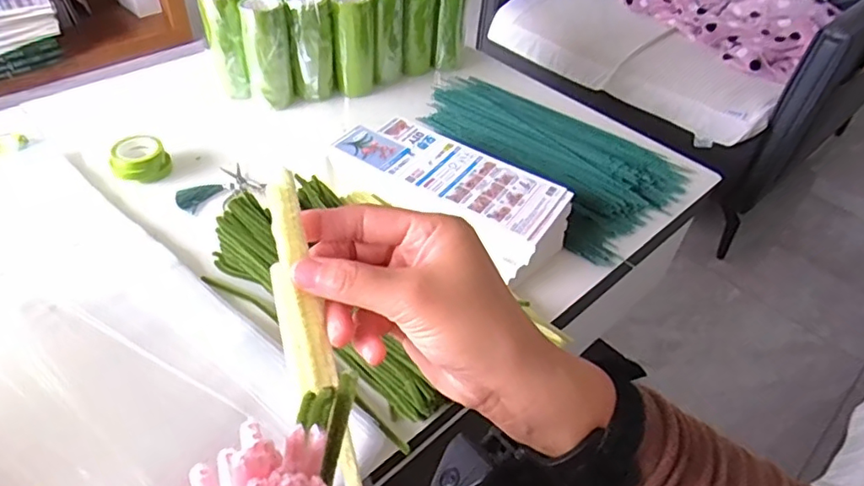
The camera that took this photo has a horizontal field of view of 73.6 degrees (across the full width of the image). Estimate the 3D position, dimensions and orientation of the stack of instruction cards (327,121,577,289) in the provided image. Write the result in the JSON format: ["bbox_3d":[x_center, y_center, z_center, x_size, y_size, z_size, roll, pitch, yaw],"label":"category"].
[{"bbox_3d":[0.019,-0.066,0.702,0.293,0.045,0.139,29,49,22],"label":"stack of instruction cards"}]

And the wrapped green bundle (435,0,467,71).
[{"bbox_3d":[0.032,-0.366,0.965,0.048,0.148,0.045,2,45,-3],"label":"wrapped green bundle"}]

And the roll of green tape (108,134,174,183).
[{"bbox_3d":[-0.368,-0.105,0.729,0.069,0.034,0.059,-26,52,-28],"label":"roll of green tape"}]

